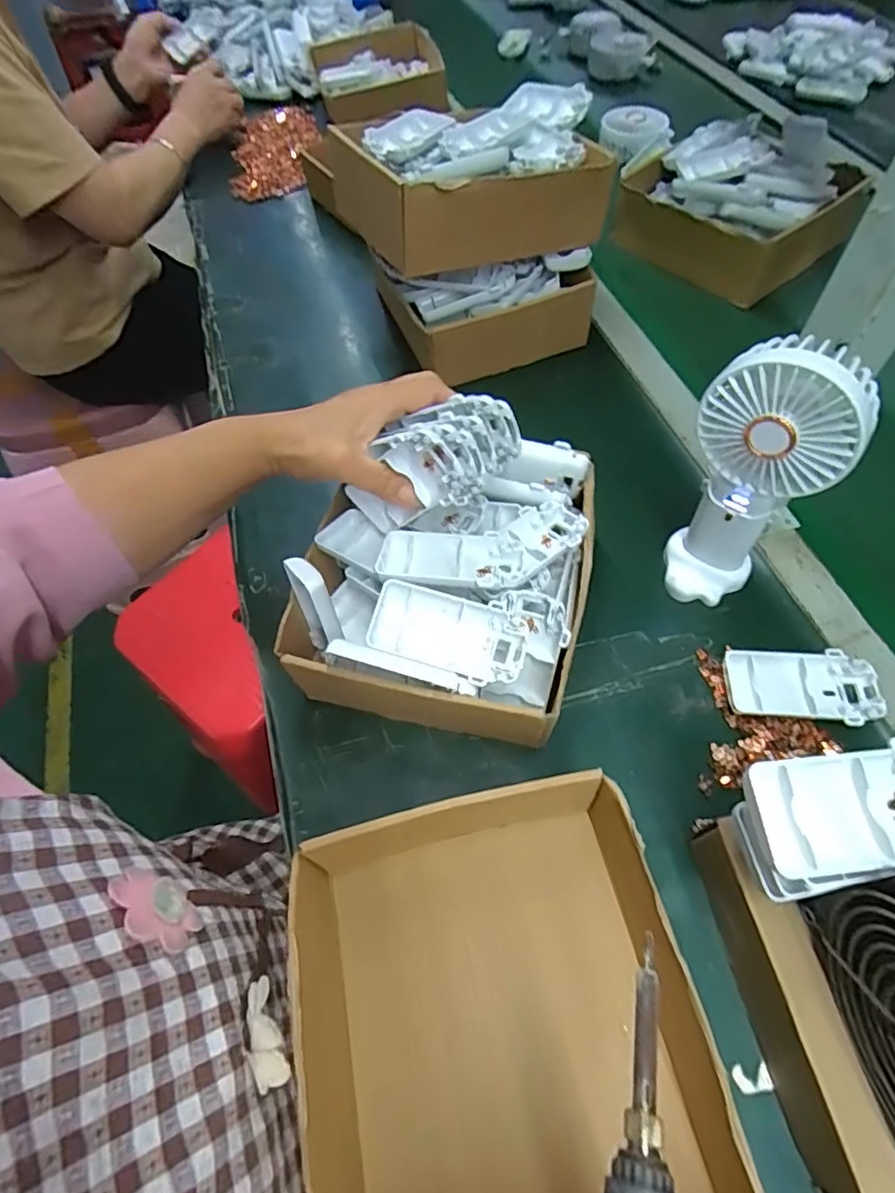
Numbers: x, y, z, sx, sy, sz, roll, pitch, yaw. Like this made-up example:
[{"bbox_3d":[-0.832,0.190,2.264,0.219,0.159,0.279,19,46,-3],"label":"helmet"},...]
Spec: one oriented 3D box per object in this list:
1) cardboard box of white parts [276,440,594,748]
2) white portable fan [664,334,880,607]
[{"bbox_3d":[-0.001,-0.016,0.419,0.181,0.090,0.202,11,61,10],"label":"cardboard box of white parts"},{"bbox_3d":[0.190,-0.067,0.380,0.086,0.188,0.053,38,69,22],"label":"white portable fan"}]

